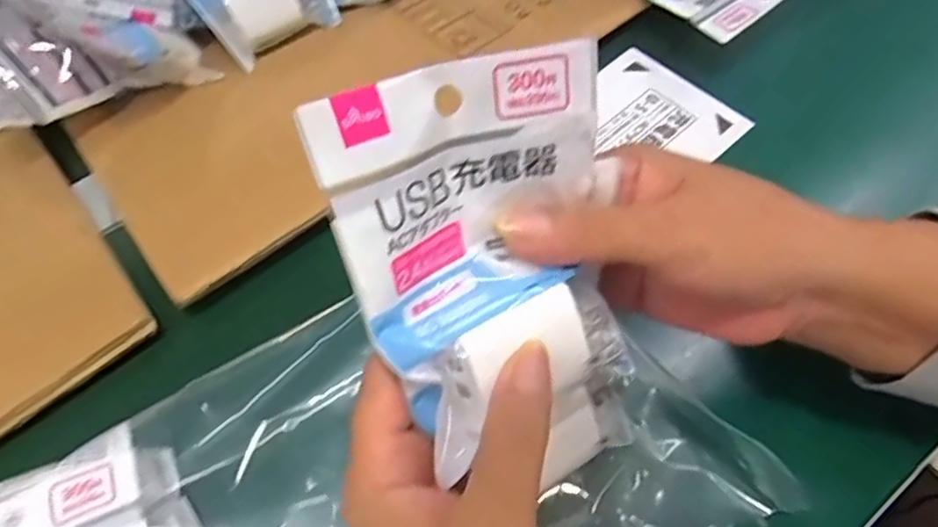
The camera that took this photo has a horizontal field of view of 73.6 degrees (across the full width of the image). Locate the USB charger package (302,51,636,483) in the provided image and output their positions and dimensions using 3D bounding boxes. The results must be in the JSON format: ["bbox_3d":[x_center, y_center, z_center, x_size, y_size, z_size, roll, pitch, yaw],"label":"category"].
[{"bbox_3d":[0.012,0.010,0.213,0.093,0.151,0.024,-23,17,-20],"label":"USB charger package"}]

